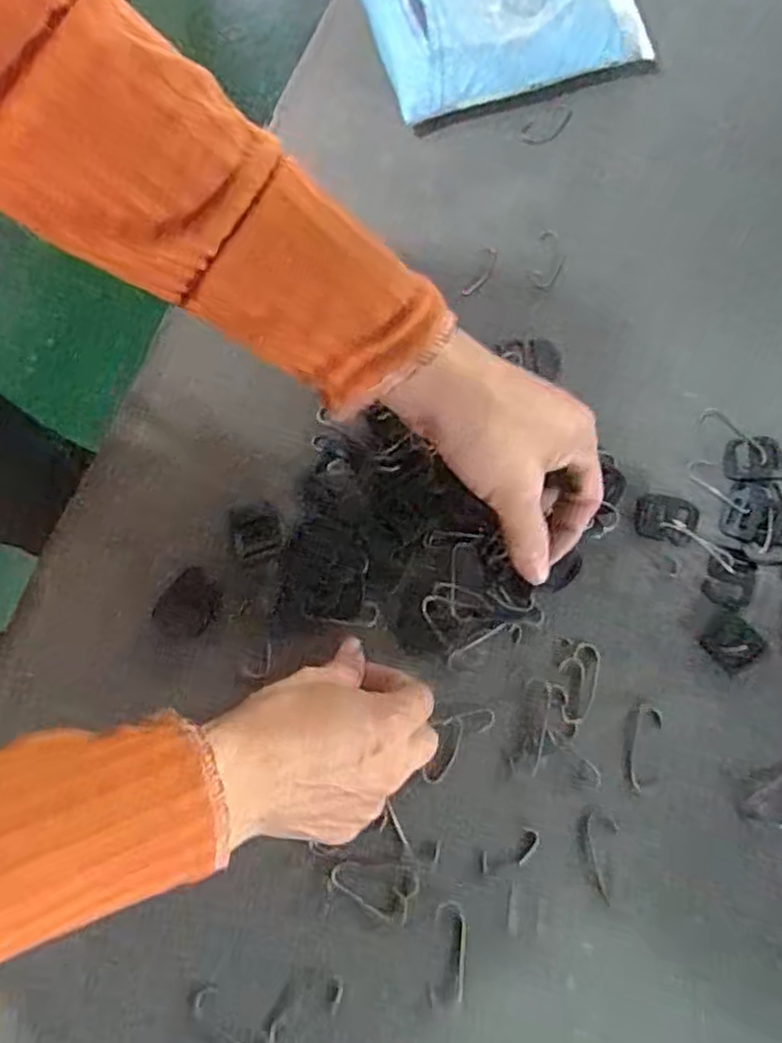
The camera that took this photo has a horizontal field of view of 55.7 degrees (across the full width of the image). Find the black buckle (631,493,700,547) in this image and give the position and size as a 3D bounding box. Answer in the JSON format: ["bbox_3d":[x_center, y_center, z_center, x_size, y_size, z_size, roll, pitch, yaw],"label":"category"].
[{"bbox_3d":[0.151,-0.001,0.406,0.033,0.004,0.026,16,77,5],"label":"black buckle"}]

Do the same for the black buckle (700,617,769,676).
[{"bbox_3d":[0.181,0.065,0.388,0.026,0.004,0.026,-41,79,-8],"label":"black buckle"}]

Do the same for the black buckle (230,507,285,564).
[{"bbox_3d":[-0.074,0.007,0.409,0.028,0.004,0.030,-8,76,-1],"label":"black buckle"}]

